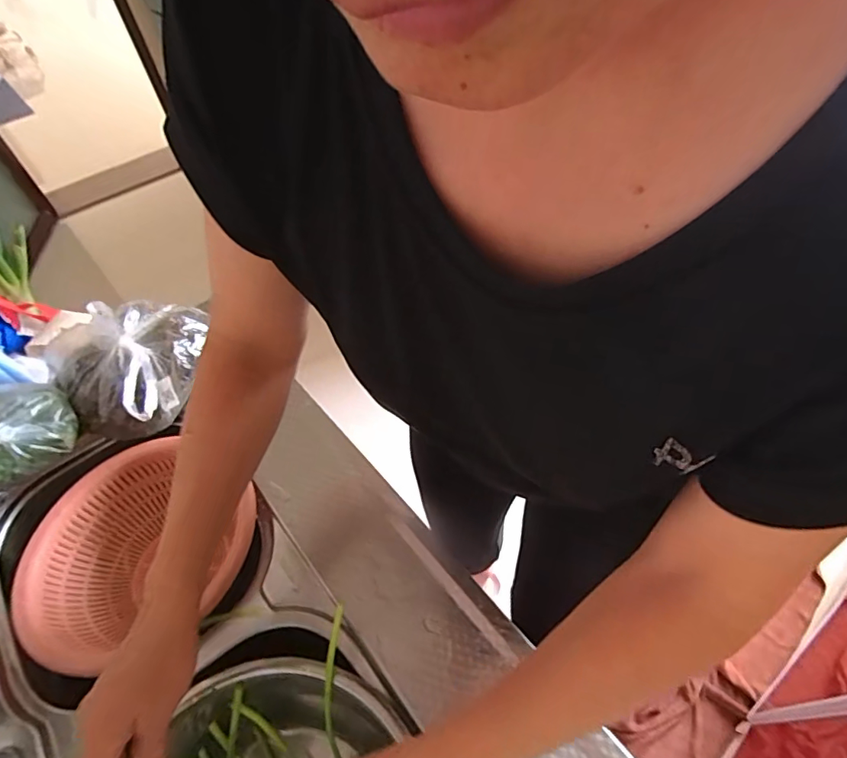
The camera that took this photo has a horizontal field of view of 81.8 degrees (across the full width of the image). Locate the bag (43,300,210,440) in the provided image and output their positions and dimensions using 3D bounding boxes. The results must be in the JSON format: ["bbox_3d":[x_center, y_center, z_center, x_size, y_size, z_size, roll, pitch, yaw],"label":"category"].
[{"bbox_3d":[-0.394,-0.024,0.665,0.215,0.086,0.195,5,53,8],"label":"bag"}]

